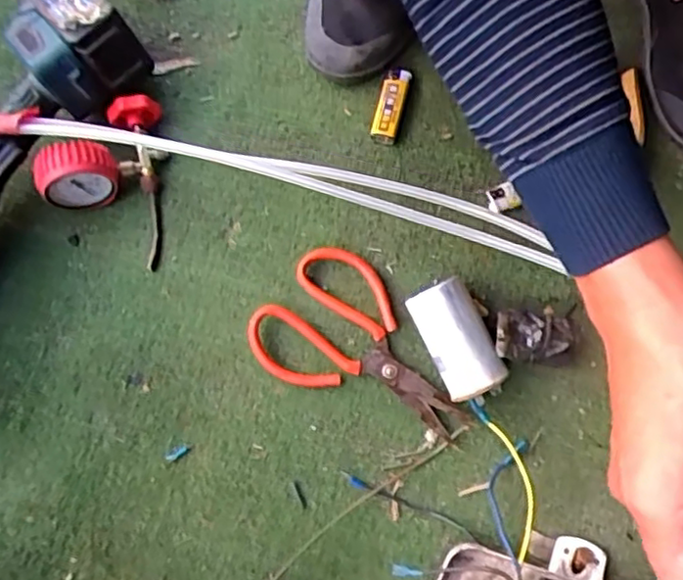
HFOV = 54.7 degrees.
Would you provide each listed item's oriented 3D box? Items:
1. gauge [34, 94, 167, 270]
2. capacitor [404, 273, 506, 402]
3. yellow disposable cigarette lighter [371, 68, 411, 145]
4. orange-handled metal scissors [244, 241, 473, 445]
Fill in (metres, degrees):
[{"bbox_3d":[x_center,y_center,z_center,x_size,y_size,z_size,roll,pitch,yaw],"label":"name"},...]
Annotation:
[{"bbox_3d":[-0.207,-0.101,0.567,0.095,0.053,0.150,0,77,-2],"label":"gauge"},{"bbox_3d":[0.093,0.040,0.536,0.046,0.043,0.092,-25,79,-7],"label":"capacitor"},{"bbox_3d":[0.045,-0.173,0.617,0.024,0.016,0.083,15,77,2],"label":"yellow disposable cigarette lighter"},{"bbox_3d":[0.024,0.043,0.547,0.187,0.020,0.114,25,77,4],"label":"orange-handled metal scissors"}]

